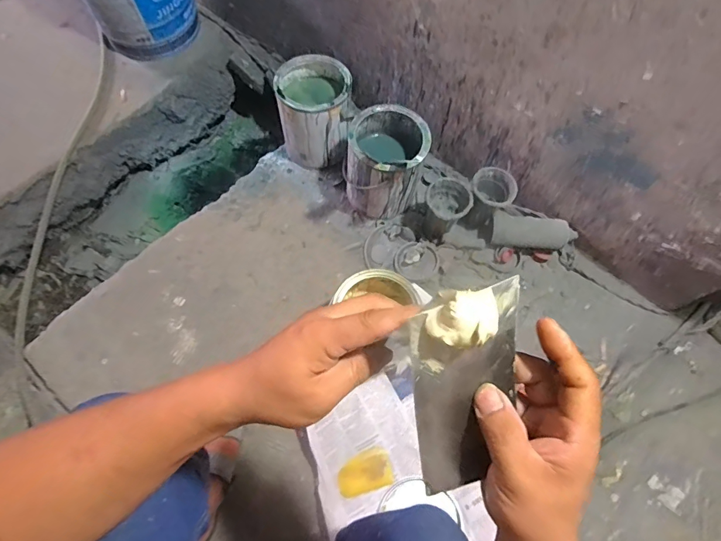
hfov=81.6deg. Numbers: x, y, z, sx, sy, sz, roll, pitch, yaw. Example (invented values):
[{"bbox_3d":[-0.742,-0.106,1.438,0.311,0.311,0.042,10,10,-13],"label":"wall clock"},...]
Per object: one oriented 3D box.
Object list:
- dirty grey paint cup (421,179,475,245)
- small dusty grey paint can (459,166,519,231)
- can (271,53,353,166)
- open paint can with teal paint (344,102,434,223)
[{"bbox_3d":[0.180,-0.123,0.914,0.088,0.141,0.094,1,67,-1],"label":"dirty grey paint cup"},{"bbox_3d":[0.282,-0.152,0.936,0.090,0.133,0.092,1,67,-1],"label":"small dusty grey paint can"},{"bbox_3d":[-0.105,-0.367,0.986,0.153,0.195,0.168,1,67,-1],"label":"can"},{"bbox_3d":[0.052,-0.234,0.930,0.170,0.204,0.181,17,68,6],"label":"open paint can with teal paint"}]

